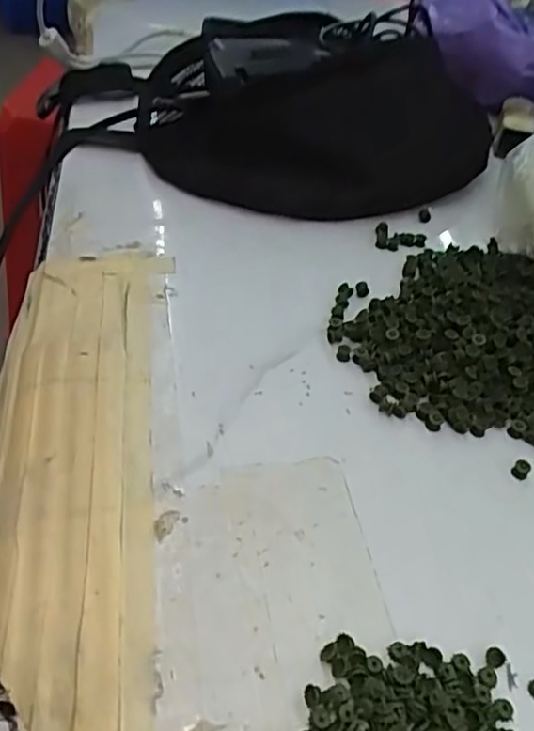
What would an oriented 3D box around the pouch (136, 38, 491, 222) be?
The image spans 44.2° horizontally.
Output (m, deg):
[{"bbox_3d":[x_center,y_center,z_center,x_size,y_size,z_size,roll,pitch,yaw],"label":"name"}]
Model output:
[{"bbox_3d":[0.035,-0.161,0.439,0.240,0.082,0.089,4,46,-3],"label":"pouch"}]

